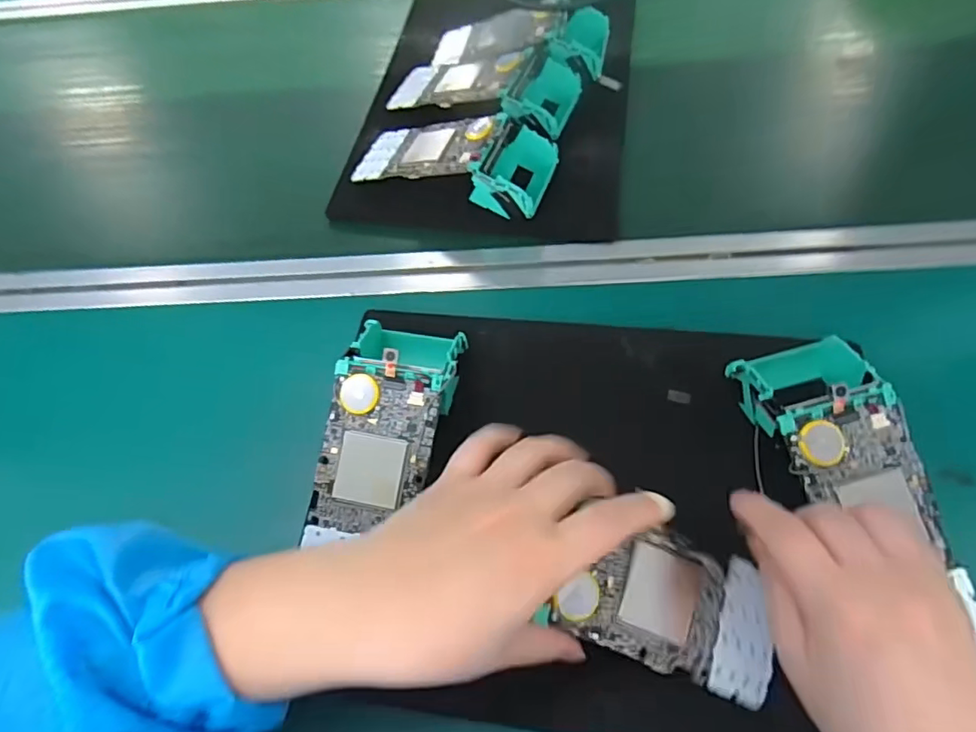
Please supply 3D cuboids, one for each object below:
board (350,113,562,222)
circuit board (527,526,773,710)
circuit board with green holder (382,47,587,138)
[{"bbox_3d":[-0.030,-0.180,0.471,0.170,0.054,0.075,19,62,12],"label":"board"},{"bbox_3d":[0.094,0.121,0.286,0.121,0.005,0.064,25,69,-8],"label":"circuit board"},{"bbox_3d":[-0.006,-0.260,0.515,0.173,0.050,0.082,19,62,11],"label":"circuit board with green holder"}]

